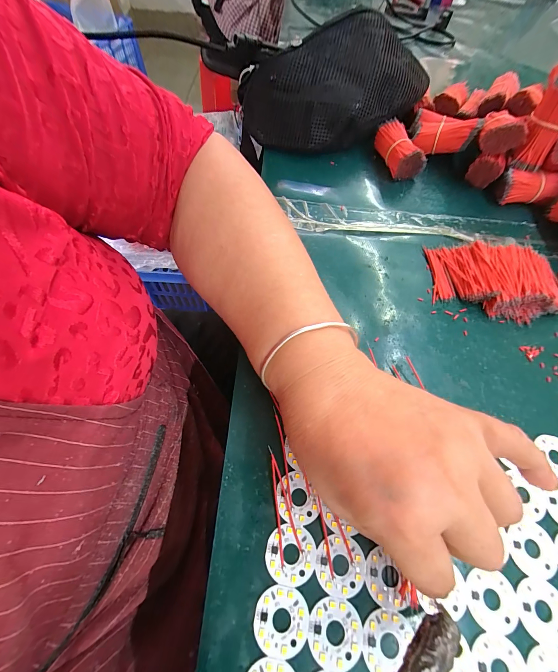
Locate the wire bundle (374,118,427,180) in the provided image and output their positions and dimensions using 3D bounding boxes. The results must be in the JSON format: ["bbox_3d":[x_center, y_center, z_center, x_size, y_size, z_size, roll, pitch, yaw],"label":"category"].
[{"bbox_3d":[0.144,-0.225,0.338,0.032,0.038,0.069,-19,66,-12],"label":"wire bundle"}]

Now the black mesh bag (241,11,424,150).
[{"bbox_3d":[0.072,-0.306,0.343,0.230,0.090,0.119,-19,66,-13],"label":"black mesh bag"}]

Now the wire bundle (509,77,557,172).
[{"bbox_3d":[0.278,-0.217,0.289,0.031,0.076,0.028,-4,43,-5],"label":"wire bundle"}]

